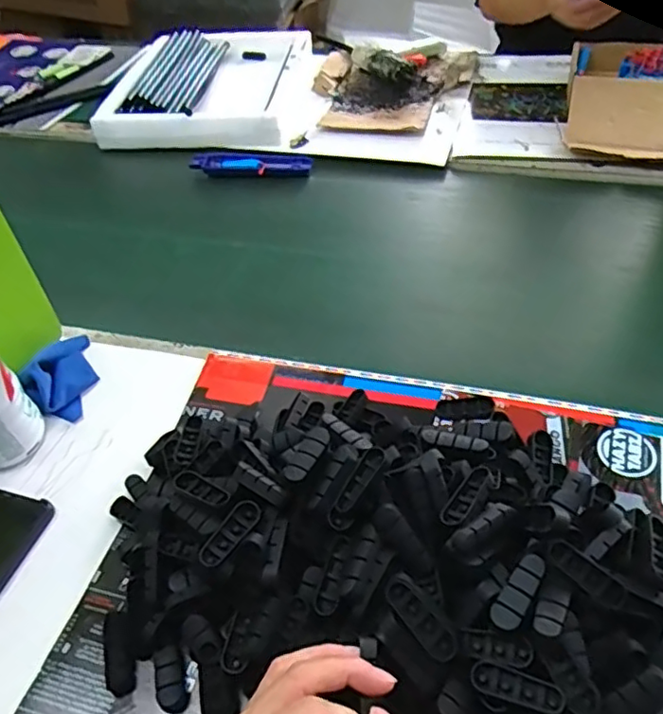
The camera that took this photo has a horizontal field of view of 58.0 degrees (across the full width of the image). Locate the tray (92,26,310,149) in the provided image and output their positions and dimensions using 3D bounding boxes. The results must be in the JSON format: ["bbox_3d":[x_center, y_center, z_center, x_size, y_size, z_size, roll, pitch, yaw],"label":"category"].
[{"bbox_3d":[-0.191,-0.457,1.012,0.309,0.063,0.392,2,46,6],"label":"tray"}]

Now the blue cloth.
[{"bbox_3d":[-0.248,0.009,0.561,0.048,0.039,0.101,0,46,7],"label":"blue cloth"}]

